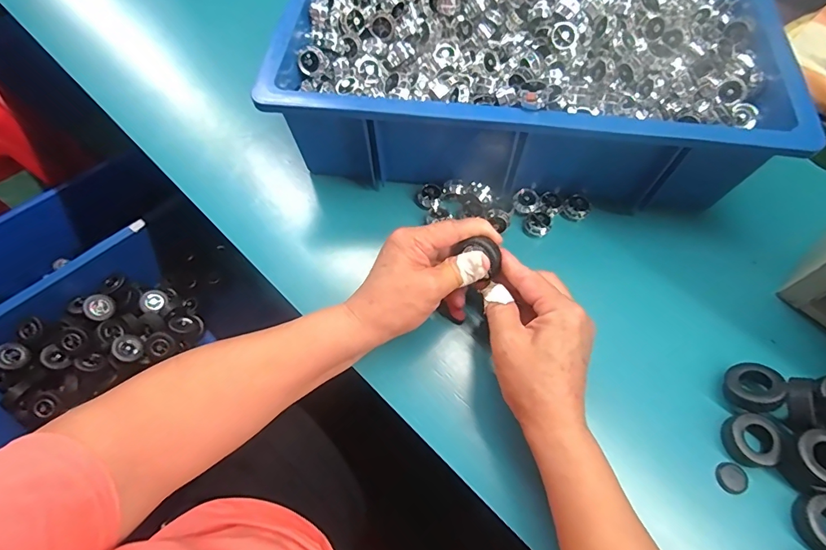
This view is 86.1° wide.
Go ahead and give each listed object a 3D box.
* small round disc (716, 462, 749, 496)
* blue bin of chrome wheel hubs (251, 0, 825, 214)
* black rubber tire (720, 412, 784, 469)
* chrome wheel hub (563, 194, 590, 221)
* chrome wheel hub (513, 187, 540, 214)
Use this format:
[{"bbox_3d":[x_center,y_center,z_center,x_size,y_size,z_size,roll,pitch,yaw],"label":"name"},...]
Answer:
[{"bbox_3d":[0.234,0.149,0.323,0.021,0.004,0.021,-1,65,2],"label":"small round disc"},{"bbox_3d":[0.114,-0.231,0.452,0.437,0.127,0.304,5,66,5],"label":"blue bin of chrome wheel hubs"},{"bbox_3d":[0.249,0.122,0.326,0.032,0.017,0.037,-5,65,1],"label":"black rubber tire"},{"bbox_3d":[0.159,-0.064,0.429,0.021,0.020,0.018,25,69,13],"label":"chrome wheel hub"},{"bbox_3d":[0.110,-0.071,0.424,0.023,0.012,0.021,-1,65,2],"label":"chrome wheel hub"}]

